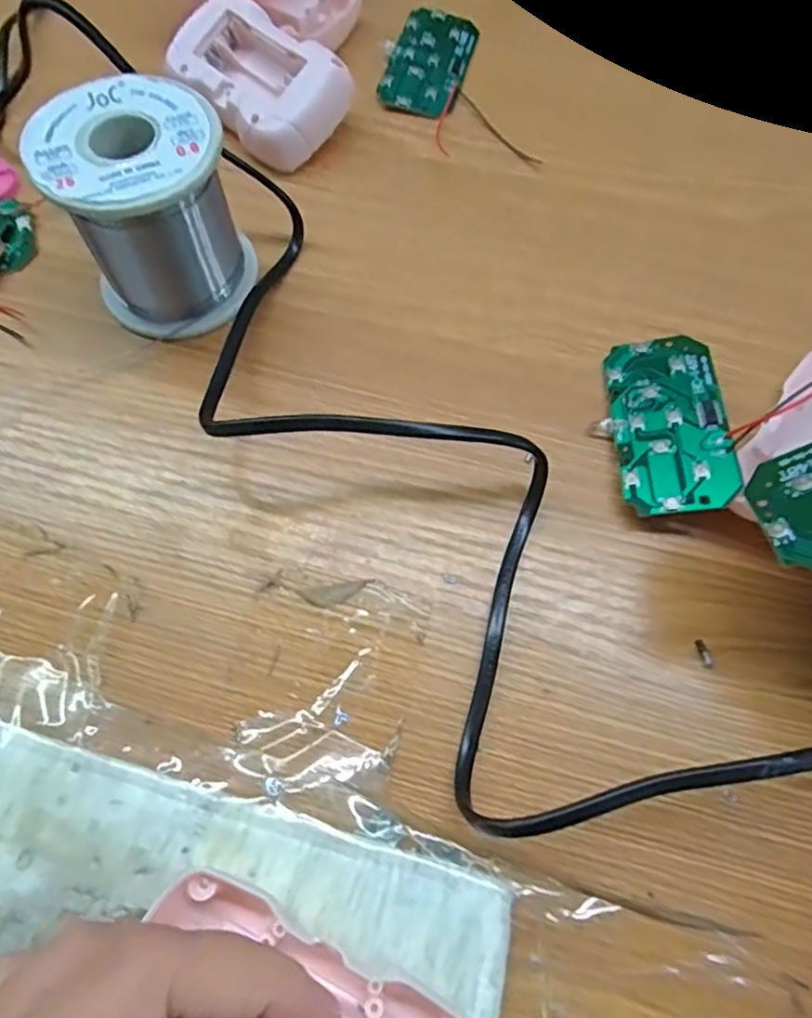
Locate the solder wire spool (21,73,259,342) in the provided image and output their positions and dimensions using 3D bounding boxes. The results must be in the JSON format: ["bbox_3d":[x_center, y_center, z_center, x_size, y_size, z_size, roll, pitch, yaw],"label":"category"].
[{"bbox_3d":[-0.092,-0.108,0.237,0.059,0.063,0.059,-26,70,-11],"label":"solder wire spool"}]

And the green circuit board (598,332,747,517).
[{"bbox_3d":[0.093,-0.032,0.231,0.038,0.004,0.073,-7,60,15],"label":"green circuit board"}]

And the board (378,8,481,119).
[{"bbox_3d":[0.011,-0.221,0.319,0.038,0.005,0.072,14,68,5],"label":"board"}]

